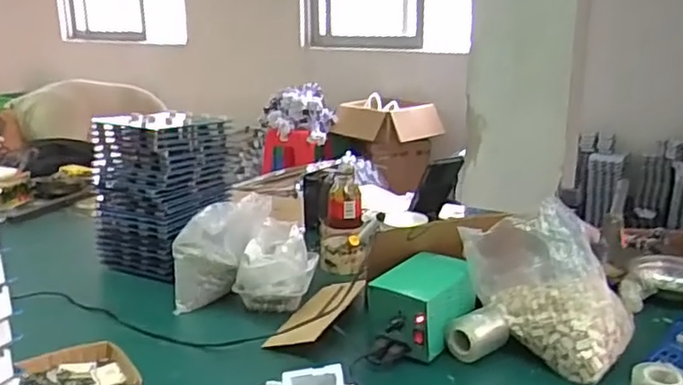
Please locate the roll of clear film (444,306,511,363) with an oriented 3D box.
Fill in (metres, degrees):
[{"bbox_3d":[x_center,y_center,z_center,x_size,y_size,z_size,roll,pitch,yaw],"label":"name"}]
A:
[{"bbox_3d":[0.174,0.178,0.802,0.071,0.047,0.054,-10,19,-30],"label":"roll of clear film"}]

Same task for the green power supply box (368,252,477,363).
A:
[{"bbox_3d":[0.107,0.146,0.832,0.098,0.087,0.127,13,21,39],"label":"green power supply box"}]

